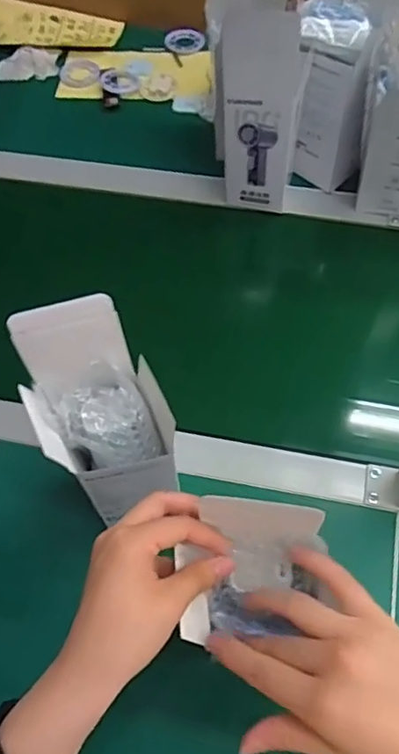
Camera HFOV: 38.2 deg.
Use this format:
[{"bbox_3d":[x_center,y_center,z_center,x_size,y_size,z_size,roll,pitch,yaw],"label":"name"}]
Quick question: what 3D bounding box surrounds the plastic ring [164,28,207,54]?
[{"bbox_3d":[-0.020,-0.507,0.869,0.058,0.006,0.058,-1,64,2],"label":"plastic ring"}]

